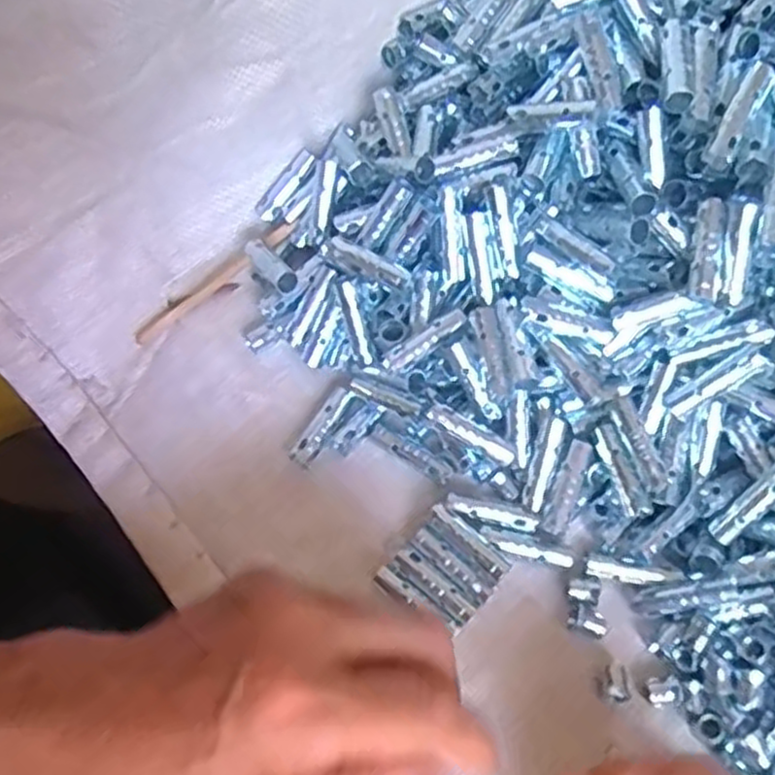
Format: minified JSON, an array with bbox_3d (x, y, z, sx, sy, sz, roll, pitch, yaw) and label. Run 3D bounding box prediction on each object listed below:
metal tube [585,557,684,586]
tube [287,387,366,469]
[{"bbox_3d":[0.099,0.074,0.302,0.038,0.004,0.008,8,67,4],"label":"metal tube"},{"bbox_3d":[-0.027,0.017,0.328,0.013,0.008,0.041,34,71,14],"label":"tube"}]

